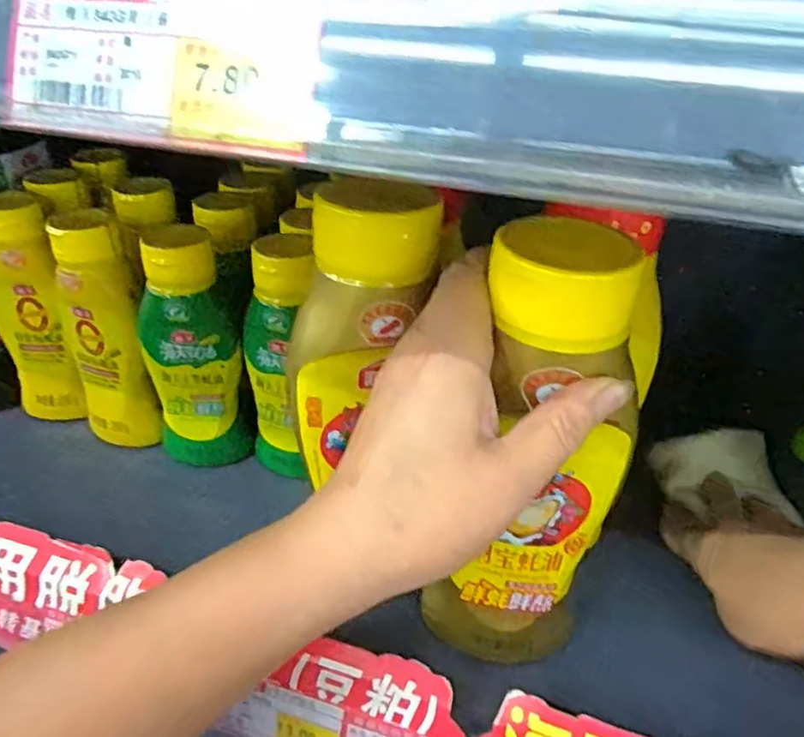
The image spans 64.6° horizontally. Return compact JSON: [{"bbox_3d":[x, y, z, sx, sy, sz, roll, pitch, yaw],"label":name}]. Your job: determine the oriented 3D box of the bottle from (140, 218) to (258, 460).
[{"bbox_3d":[-0.131,-0.008,0.397,0.057,0.152,0.044,-16,41,-21],"label":"bottle"}]

